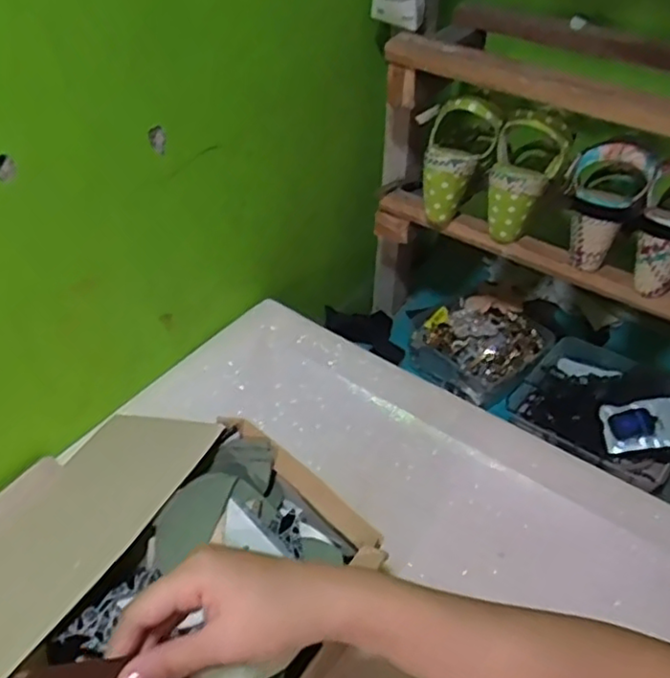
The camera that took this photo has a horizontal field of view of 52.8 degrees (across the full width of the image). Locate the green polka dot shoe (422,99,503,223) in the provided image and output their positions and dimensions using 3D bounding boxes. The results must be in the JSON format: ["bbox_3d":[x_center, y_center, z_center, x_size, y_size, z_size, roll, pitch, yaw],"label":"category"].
[{"bbox_3d":[0.130,-0.213,0.802,0.088,0.151,0.059,29,24,22],"label":"green polka dot shoe"}]

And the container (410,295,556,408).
[{"bbox_3d":[0.204,0.011,0.965,0.172,0.065,0.157,27,46,25],"label":"container"}]

